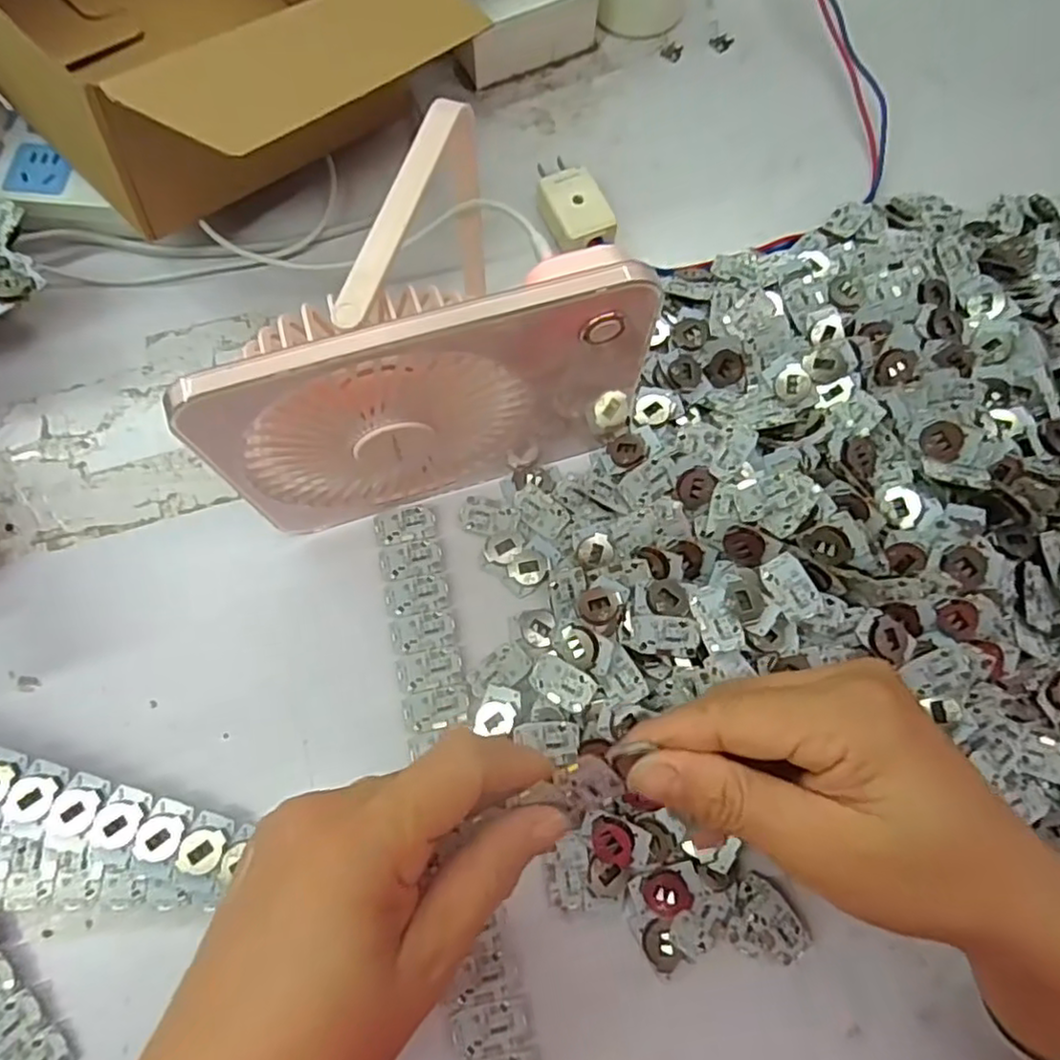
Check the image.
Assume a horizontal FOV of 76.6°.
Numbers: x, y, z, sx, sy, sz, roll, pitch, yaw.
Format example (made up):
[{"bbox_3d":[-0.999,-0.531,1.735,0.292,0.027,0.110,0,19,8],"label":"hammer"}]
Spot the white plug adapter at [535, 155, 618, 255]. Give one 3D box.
[{"bbox_3d":[0.023,-0.188,0.389,0.034,0.020,0.065,-20,74,-7],"label":"white plug adapter"}]

